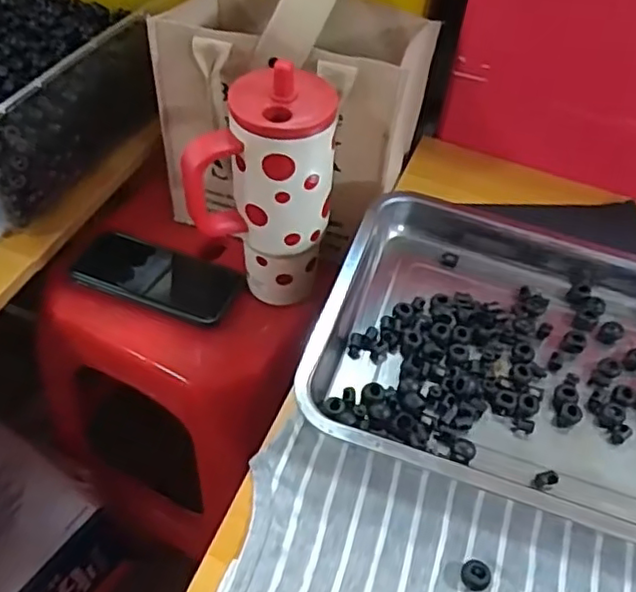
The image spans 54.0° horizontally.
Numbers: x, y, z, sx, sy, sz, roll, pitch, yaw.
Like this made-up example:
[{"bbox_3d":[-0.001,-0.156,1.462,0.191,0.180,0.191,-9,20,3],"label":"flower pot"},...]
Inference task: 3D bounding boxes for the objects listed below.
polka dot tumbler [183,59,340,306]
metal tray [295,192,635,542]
[{"bbox_3d":[-0.046,-0.087,0.545,0.124,0.205,0.076,-2,51,-6],"label":"polka dot tumbler"},{"bbox_3d":[0.182,0.037,0.484,0.344,0.040,0.286,17,52,10],"label":"metal tray"}]

